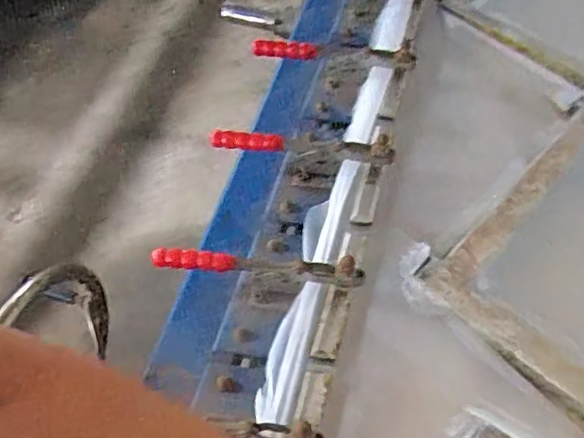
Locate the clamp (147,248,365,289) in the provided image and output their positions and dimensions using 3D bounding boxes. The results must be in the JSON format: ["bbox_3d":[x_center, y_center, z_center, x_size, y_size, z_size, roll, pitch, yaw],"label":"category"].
[{"bbox_3d":[-0.034,0.051,0.607,0.212,0.039,0.025,5,56,4],"label":"clamp"}]

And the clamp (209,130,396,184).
[{"bbox_3d":[0.011,-0.072,0.707,0.210,0.065,0.030,6,56,5],"label":"clamp"}]

